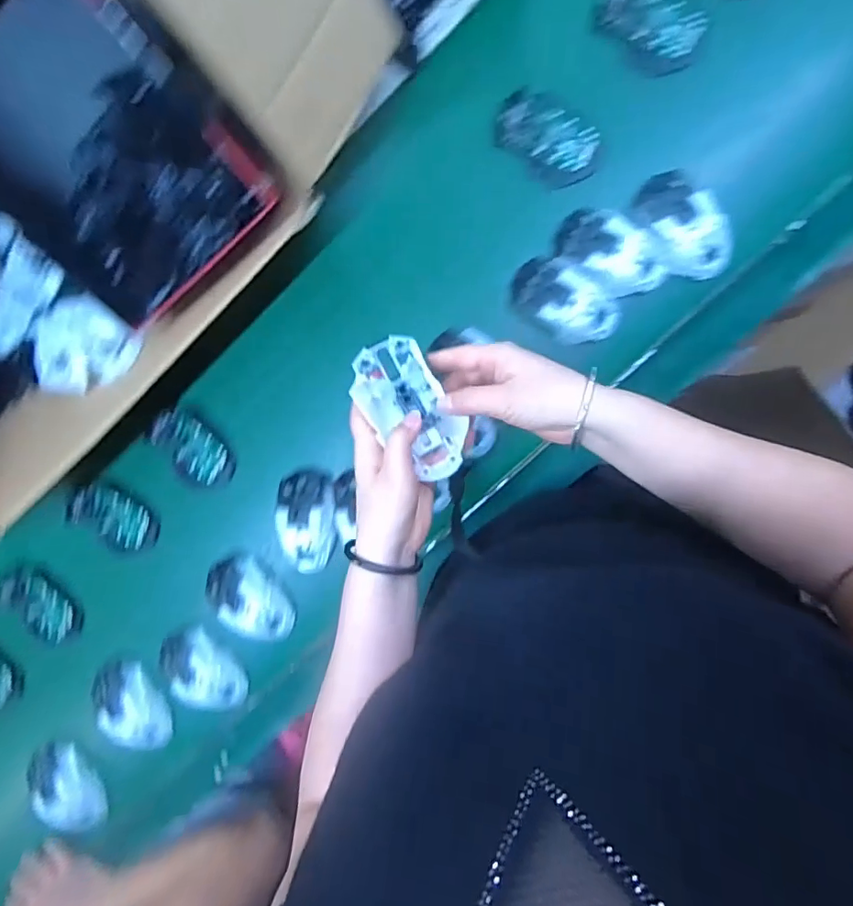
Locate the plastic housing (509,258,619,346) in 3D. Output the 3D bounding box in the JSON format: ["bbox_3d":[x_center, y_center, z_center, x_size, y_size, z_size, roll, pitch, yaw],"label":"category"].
[{"bbox_3d":[0.149,-0.164,0.559,0.120,0.039,0.071,37,98,2],"label":"plastic housing"}]

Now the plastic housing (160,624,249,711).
[{"bbox_3d":[-0.275,0.267,0.629,0.075,0.035,0.116,-37,90,9],"label":"plastic housing"}]

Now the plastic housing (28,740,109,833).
[{"bbox_3d":[-0.462,0.431,0.665,0.077,0.041,0.119,-28,91,8],"label":"plastic housing"}]

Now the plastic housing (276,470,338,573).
[{"bbox_3d":[-0.135,0.086,0.604,0.064,0.034,0.131,-3,95,7],"label":"plastic housing"}]

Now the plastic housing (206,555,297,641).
[{"bbox_3d":[-0.210,0.173,0.617,0.119,0.038,0.065,41,98,2],"label":"plastic housing"}]

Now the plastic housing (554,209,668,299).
[{"bbox_3d":[0.192,-0.209,0.546,0.118,0.038,0.069,42,98,2],"label":"plastic housing"}]

